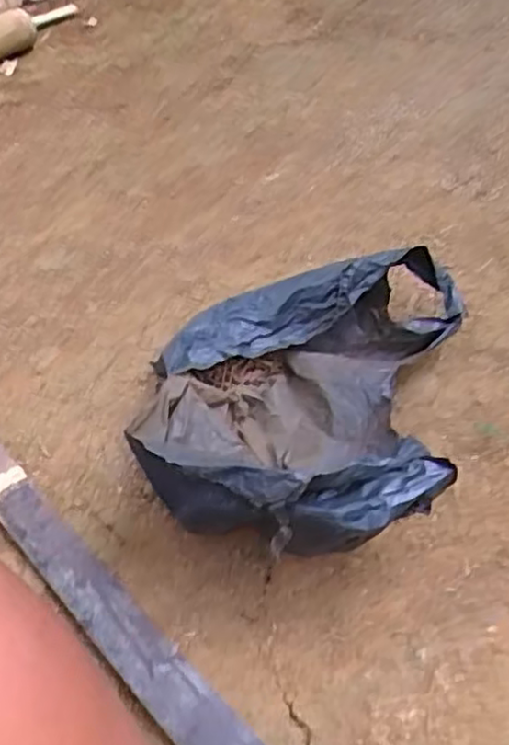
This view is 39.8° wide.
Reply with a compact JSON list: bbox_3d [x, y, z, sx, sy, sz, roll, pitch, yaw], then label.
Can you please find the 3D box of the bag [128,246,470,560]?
[{"bbox_3d":[0.037,0.016,0.520,0.208,0.129,0.264,4,48,10],"label":"bag"}]

